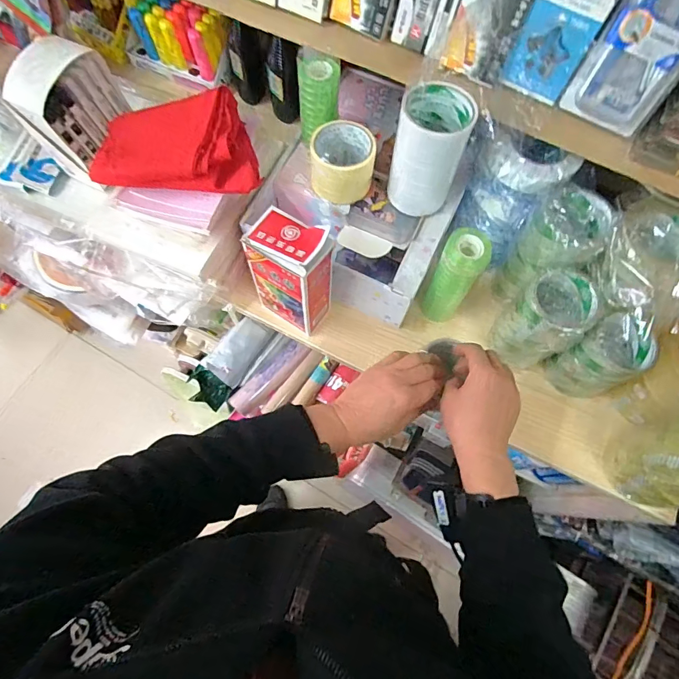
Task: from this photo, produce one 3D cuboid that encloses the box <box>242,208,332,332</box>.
[{"bbox_3d":[-0.066,-0.088,0.563,0.101,0.188,0.068,30,72,9],"label":"box"}]

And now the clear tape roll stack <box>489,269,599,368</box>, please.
[{"bbox_3d":[0.282,-0.023,0.585,0.088,0.142,0.091,37,74,11],"label":"clear tape roll stack"}]

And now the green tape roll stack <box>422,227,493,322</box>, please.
[{"bbox_3d":[0.160,-0.083,0.592,0.059,0.170,0.050,27,72,8],"label":"green tape roll stack"}]

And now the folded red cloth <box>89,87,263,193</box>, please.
[{"bbox_3d":[-0.227,-0.260,0.565,0.222,0.053,0.145,-9,71,-5],"label":"folded red cloth"}]

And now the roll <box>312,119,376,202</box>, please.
[{"bbox_3d":[0.005,-0.254,0.601,0.090,0.069,0.095,1,71,-1],"label":"roll"}]

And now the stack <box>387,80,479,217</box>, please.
[{"bbox_3d":[0.120,-0.255,0.560,0.088,0.149,0.091,18,71,5],"label":"stack"}]

